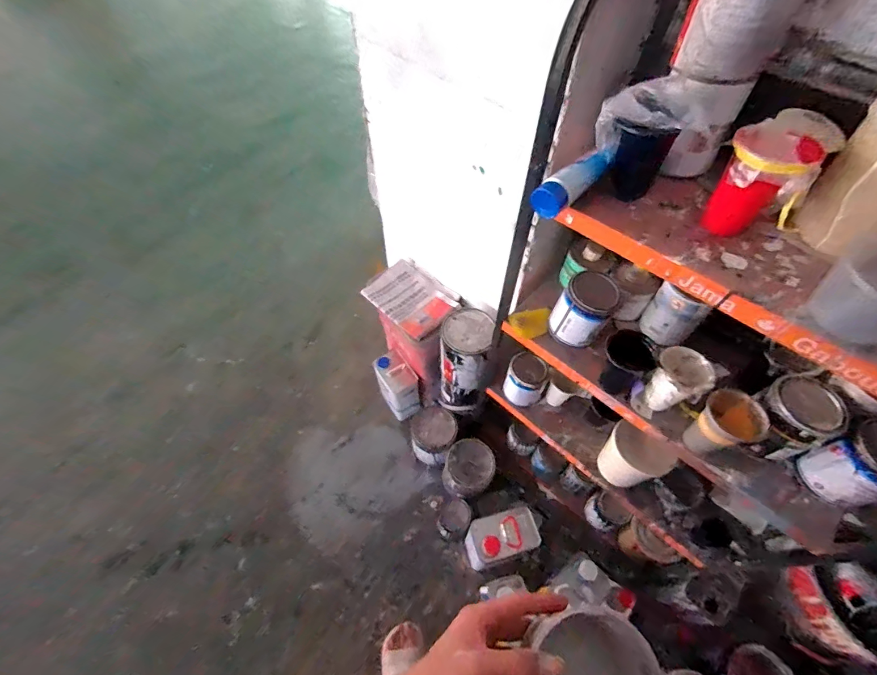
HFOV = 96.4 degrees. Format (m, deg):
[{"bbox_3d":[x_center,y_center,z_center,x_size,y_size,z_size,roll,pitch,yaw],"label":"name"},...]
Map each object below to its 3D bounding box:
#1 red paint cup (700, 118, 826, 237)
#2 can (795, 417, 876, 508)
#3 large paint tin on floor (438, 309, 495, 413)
[{"bbox_3d":[0.399,-0.191,0.495,0.094,0.112,0.086,0,56,0],"label":"red paint cup"},{"bbox_3d":[0.687,0.200,0.626,0.116,0.126,0.102,-19,58,-12],"label":"can"},{"bbox_3d":[0.078,0.093,1.237,0.138,0.409,0.155,15,57,10],"label":"large paint tin on floor"}]

